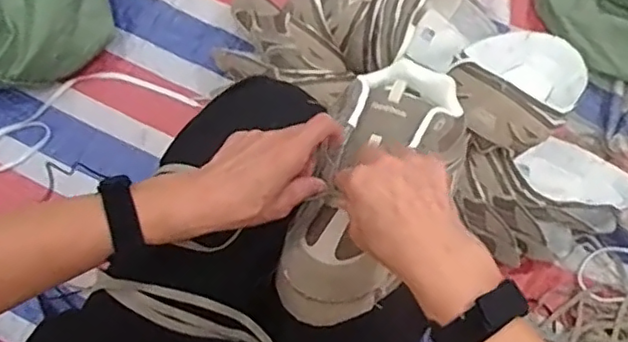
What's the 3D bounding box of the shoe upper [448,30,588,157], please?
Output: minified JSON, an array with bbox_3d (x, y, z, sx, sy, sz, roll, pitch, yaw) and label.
[{"bbox_3d":[0.289,-0.129,0.857,0.155,0.071,0.236,43,45,9],"label":"shoe upper"}]

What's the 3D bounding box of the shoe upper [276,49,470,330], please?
[{"bbox_3d":[0.050,0.012,0.542,0.120,0.048,0.257,25,76,5],"label":"shoe upper"}]

